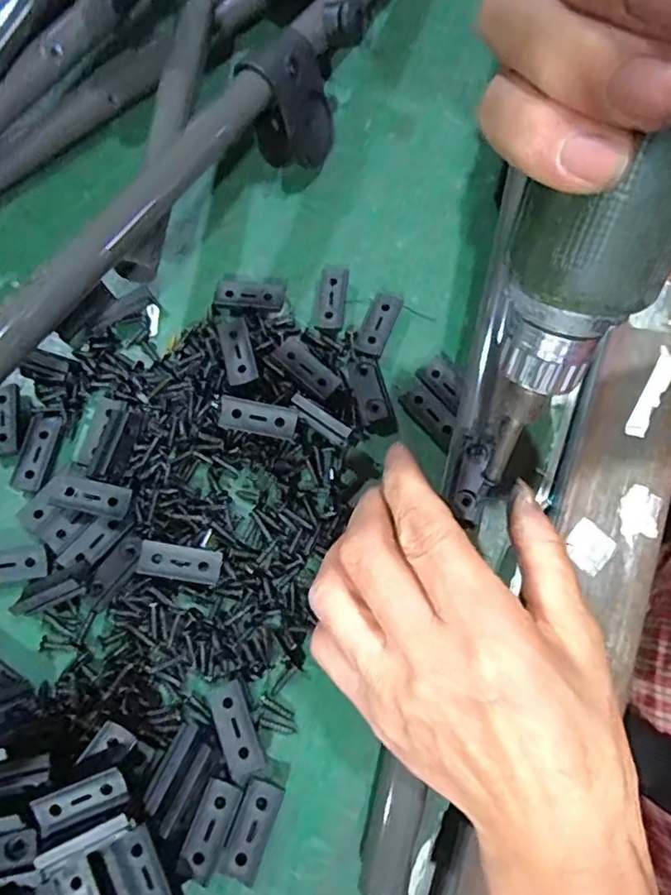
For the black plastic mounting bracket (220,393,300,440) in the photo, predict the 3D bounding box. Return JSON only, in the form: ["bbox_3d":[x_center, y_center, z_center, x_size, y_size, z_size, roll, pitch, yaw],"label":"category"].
[{"bbox_3d":[-0.035,-0.013,0.273,0.035,0.004,0.015,13,97,0],"label":"black plastic mounting bracket"}]

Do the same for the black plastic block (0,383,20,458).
[{"bbox_3d":[-0.160,-0.013,0.290,0.014,0.004,0.034,-6,73,-4],"label":"black plastic block"}]

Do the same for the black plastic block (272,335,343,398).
[{"bbox_3d":[-0.014,-0.038,0.290,0.016,0.004,0.035,-41,76,-12],"label":"black plastic block"}]

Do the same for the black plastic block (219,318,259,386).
[{"bbox_3d":[-0.047,-0.047,0.288,0.014,0.004,0.035,-17,70,8],"label":"black plastic block"}]

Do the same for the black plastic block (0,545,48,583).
[{"bbox_3d":[-0.144,0.052,0.266,0.033,0.004,0.014,-6,73,-4],"label":"black plastic block"}]

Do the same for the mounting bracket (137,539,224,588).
[{"bbox_3d":[-0.067,0.049,0.260,0.035,0.004,0.015,12,69,-2],"label":"mounting bracket"}]

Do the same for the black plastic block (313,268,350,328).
[{"bbox_3d":[-0.002,-0.076,0.313,0.015,0.009,0.034,8,72,0],"label":"black plastic block"}]

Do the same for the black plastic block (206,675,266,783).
[{"bbox_3d":[-0.040,0.114,0.246,0.015,0.004,0.036,-19,74,-8],"label":"black plastic block"}]

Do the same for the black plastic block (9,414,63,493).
[{"bbox_3d":[-0.141,0.002,0.284,0.017,0.004,0.039,10,72,1],"label":"black plastic block"}]

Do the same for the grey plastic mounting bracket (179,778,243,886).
[{"bbox_3d":[-0.049,0.147,0.233,0.014,0.004,0.033,20,73,4],"label":"grey plastic mounting bracket"}]

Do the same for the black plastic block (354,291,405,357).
[{"bbox_3d":[0.022,-0.063,0.308,0.015,0.006,0.037,21,73,5],"label":"black plastic block"}]

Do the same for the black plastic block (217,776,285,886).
[{"bbox_3d":[-0.032,0.149,0.237,0.015,0.007,0.034,20,73,4],"label":"black plastic block"}]

